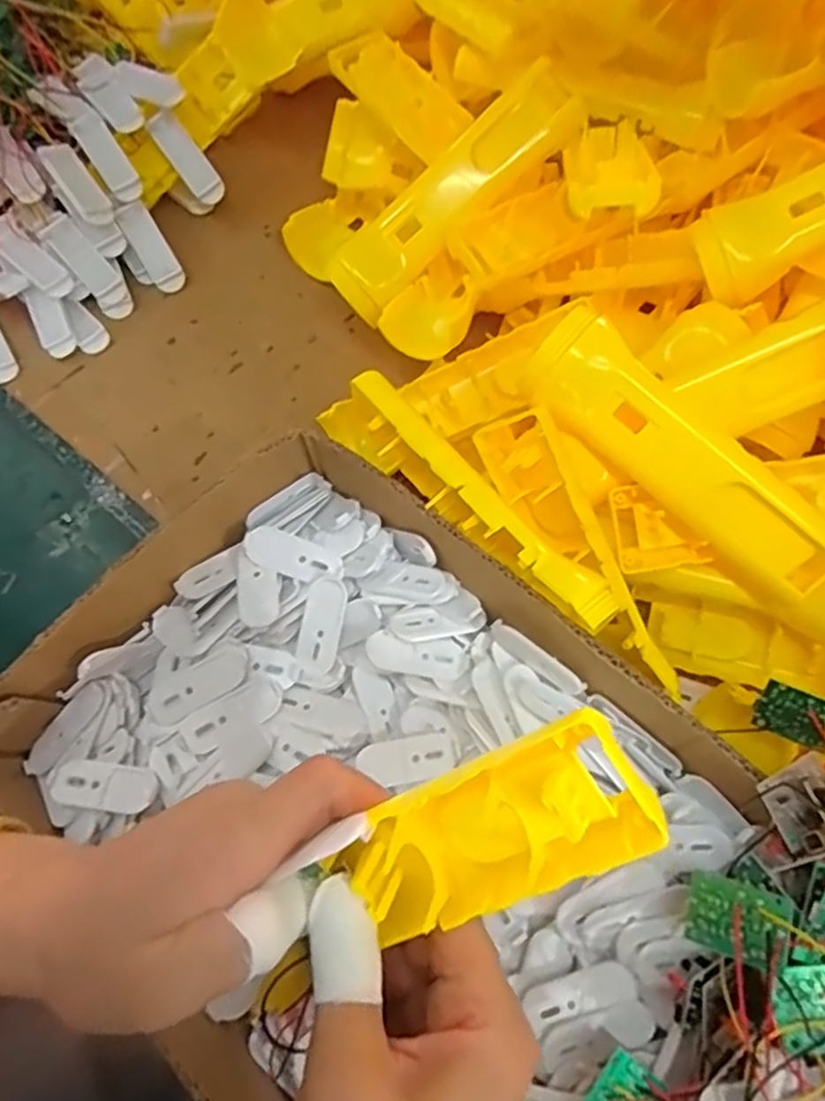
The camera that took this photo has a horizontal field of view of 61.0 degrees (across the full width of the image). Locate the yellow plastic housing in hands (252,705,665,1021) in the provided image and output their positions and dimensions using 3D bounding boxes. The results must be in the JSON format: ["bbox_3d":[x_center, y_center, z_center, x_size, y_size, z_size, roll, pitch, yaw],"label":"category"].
[{"bbox_3d":[0.022,0.087,0.213,0.100,0.022,0.041,-35,70,23],"label":"yellow plastic housing in hands"}]

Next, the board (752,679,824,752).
[{"bbox_3d":[0.169,0.074,0.306,0.034,0.024,0.006,24,27,27],"label":"board"}]

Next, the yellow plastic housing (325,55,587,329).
[{"bbox_3d":[0.023,-0.200,0.401,0.161,0.020,0.041,-39,73,14],"label":"yellow plastic housing"}]

